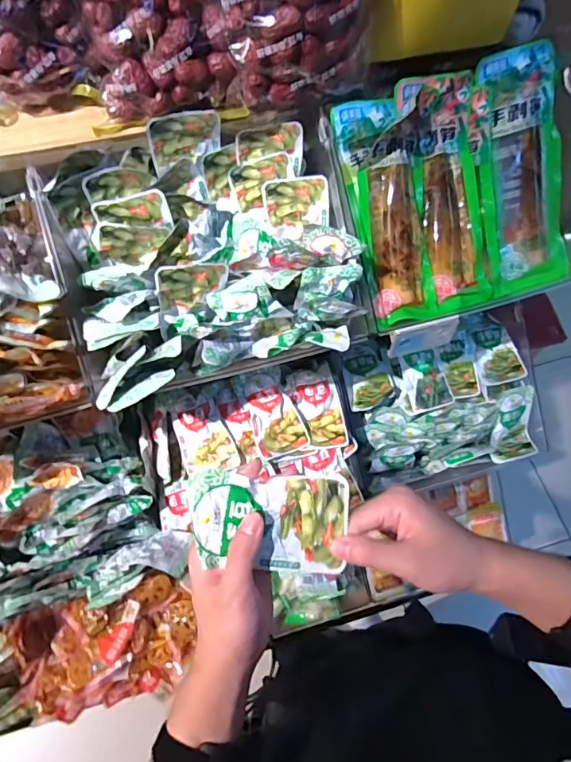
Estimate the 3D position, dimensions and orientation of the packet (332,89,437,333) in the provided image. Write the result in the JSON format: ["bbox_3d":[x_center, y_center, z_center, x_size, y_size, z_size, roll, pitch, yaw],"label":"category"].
[{"bbox_3d":[0.117,-0.187,0.531,0.078,0.022,0.241,-18,104,-10],"label":"packet"}]

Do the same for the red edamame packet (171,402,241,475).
[{"bbox_3d":[-0.109,0.080,0.626,0.070,0.017,0.090,-19,92,7],"label":"red edamame packet"}]

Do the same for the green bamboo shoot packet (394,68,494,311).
[{"bbox_3d":[0.189,-0.212,0.539,0.088,0.028,0.248,-15,104,-8],"label":"green bamboo shoot packet"}]

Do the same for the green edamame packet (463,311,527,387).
[{"bbox_3d":[0.331,-0.054,0.738,0.069,0.010,0.115,-15,82,-7],"label":"green edamame packet"}]

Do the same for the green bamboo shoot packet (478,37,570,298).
[{"bbox_3d":[0.281,-0.239,0.559,0.110,0.272,0.041,-23,24,-11],"label":"green bamboo shoot packet"}]

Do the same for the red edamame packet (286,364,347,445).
[{"bbox_3d":[0.049,0.037,0.656,0.067,0.018,0.115,-17,84,-11],"label":"red edamame packet"}]

